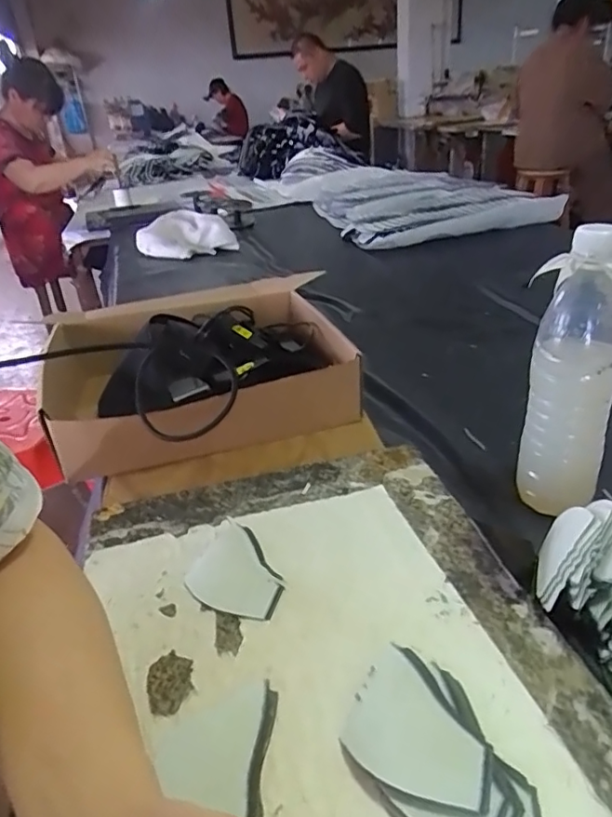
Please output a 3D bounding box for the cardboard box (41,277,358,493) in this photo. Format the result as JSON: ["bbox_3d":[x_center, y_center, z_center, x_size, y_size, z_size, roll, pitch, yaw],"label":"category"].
[{"bbox_3d":[-0.126,-0.041,0.666,0.332,0.104,0.327,-16,31,-17],"label":"cardboard box"}]

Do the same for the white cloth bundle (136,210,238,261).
[{"bbox_3d":[-0.305,-0.436,1.404,0.235,0.089,0.138,-15,31,-16],"label":"white cloth bundle"}]

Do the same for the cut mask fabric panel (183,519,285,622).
[{"bbox_3d":[-0.049,0.118,0.416,0.073,0.005,0.083,4,31,17],"label":"cut mask fabric panel"}]

